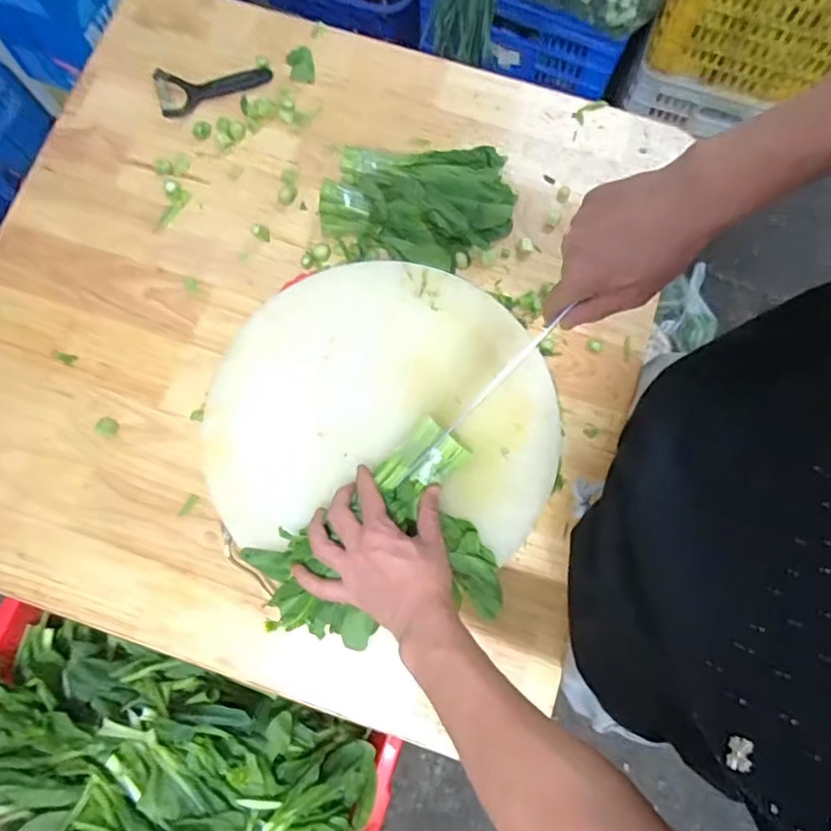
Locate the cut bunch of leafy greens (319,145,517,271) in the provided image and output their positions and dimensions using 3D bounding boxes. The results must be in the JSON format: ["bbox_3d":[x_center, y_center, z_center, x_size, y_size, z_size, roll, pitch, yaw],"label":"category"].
[{"bbox_3d":[0.002,-0.240,0.657,0.214,0.056,0.119,3,79,1],"label":"cut bunch of leafy greens"}]

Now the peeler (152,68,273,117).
[{"bbox_3d":[-0.256,-0.424,0.730,0.142,0.016,0.068,-20,79,-4],"label":"peeler"}]

